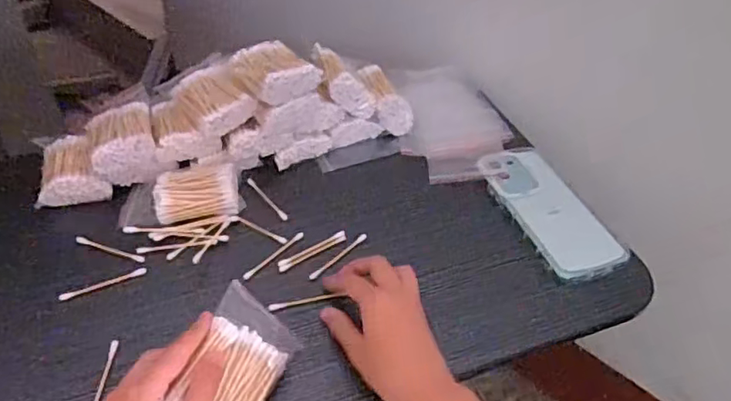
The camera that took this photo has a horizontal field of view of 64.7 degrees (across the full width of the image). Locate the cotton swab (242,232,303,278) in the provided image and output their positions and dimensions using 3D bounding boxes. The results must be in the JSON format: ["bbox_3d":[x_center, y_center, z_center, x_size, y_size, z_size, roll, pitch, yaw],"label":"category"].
[{"bbox_3d":[-0.082,0.048,0.518,0.007,0.004,0.071,33,51,27],"label":"cotton swab"}]

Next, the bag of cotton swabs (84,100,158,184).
[{"bbox_3d":[-0.234,-0.060,0.558,0.063,0.042,0.075,-13,46,-16],"label":"bag of cotton swabs"}]

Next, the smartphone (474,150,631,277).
[{"bbox_3d":[0.176,0.005,0.558,0.073,0.008,0.165,-19,49,-12],"label":"smartphone"}]

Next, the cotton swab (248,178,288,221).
[{"bbox_3d":[-0.097,-0.002,0.567,0.008,0.004,0.069,-29,53,-29],"label":"cotton swab"}]

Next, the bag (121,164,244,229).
[{"bbox_3d":[-0.175,-0.008,0.549,0.106,0.035,0.064,-11,46,-15],"label":"bag"}]

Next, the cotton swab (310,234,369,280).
[{"bbox_3d":[-0.024,0.050,0.517,0.007,0.005,0.069,35,52,28],"label":"cotton swab"}]

